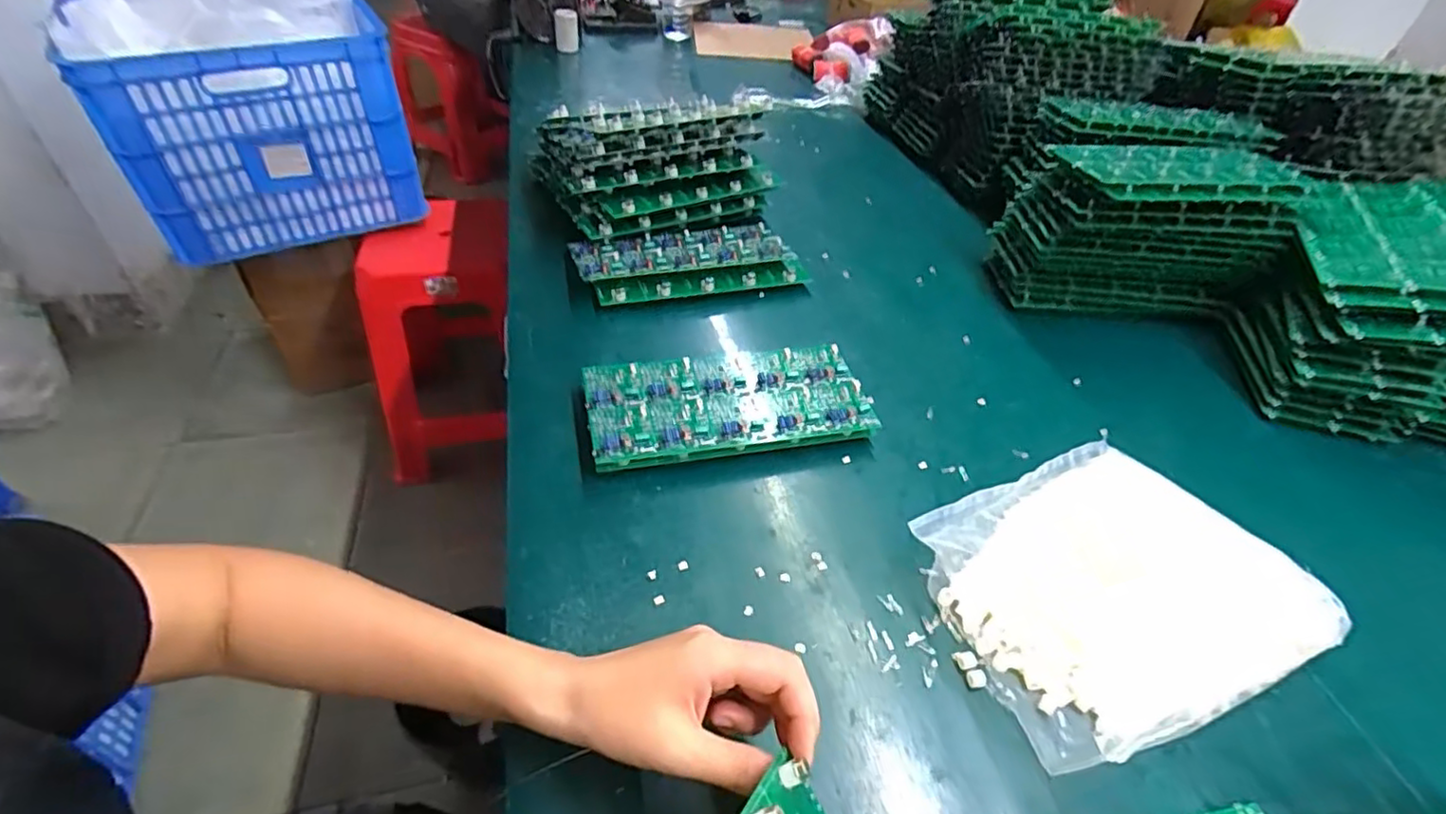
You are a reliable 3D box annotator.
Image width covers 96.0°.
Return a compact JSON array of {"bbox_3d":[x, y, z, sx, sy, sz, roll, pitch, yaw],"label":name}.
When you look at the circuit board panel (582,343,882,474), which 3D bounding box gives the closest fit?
[{"bbox_3d":[0.004,-0.001,0.536,0.224,0.029,0.102,-7,44,-13],"label":"circuit board panel"}]

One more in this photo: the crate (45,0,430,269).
[{"bbox_3d":[-0.869,-0.582,1.182,0.421,0.350,0.608,-23,50,-27],"label":"crate"}]

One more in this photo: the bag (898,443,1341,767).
[{"bbox_3d":[0.255,0.112,0.431,0.223,0.041,0.175,-15,46,-20],"label":"bag"}]

